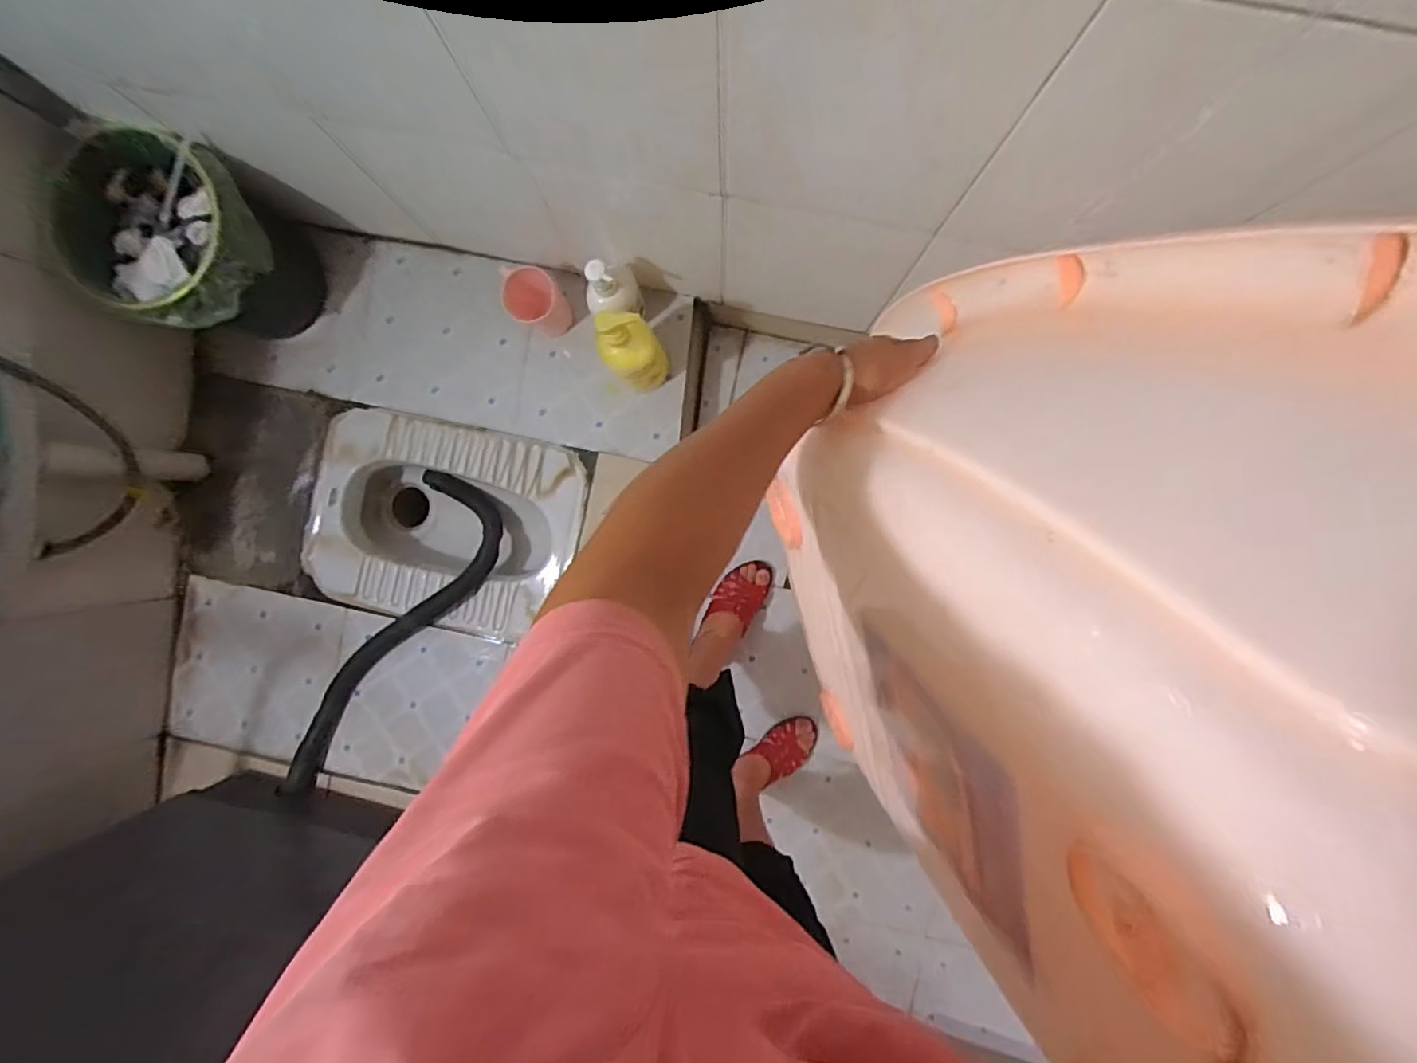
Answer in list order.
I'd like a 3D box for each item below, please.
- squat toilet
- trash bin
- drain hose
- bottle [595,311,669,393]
[{"bbox_3d":[-0.490,-0.019,1.156,0.451,0.218,0.361,12,93,3],"label":"squat toilet"},{"bbox_3d":[-0.772,-0.421,0.921,0.215,0.280,0.237,14,94,2],"label":"trash bin"},{"bbox_3d":[-0.580,0.209,1.131,0.195,0.103,0.649,24,94,2],"label":"drain hose"},{"bbox_3d":[-0.111,-0.269,0.904,0.083,0.240,0.085,0,93,3],"label":"bottle"}]

